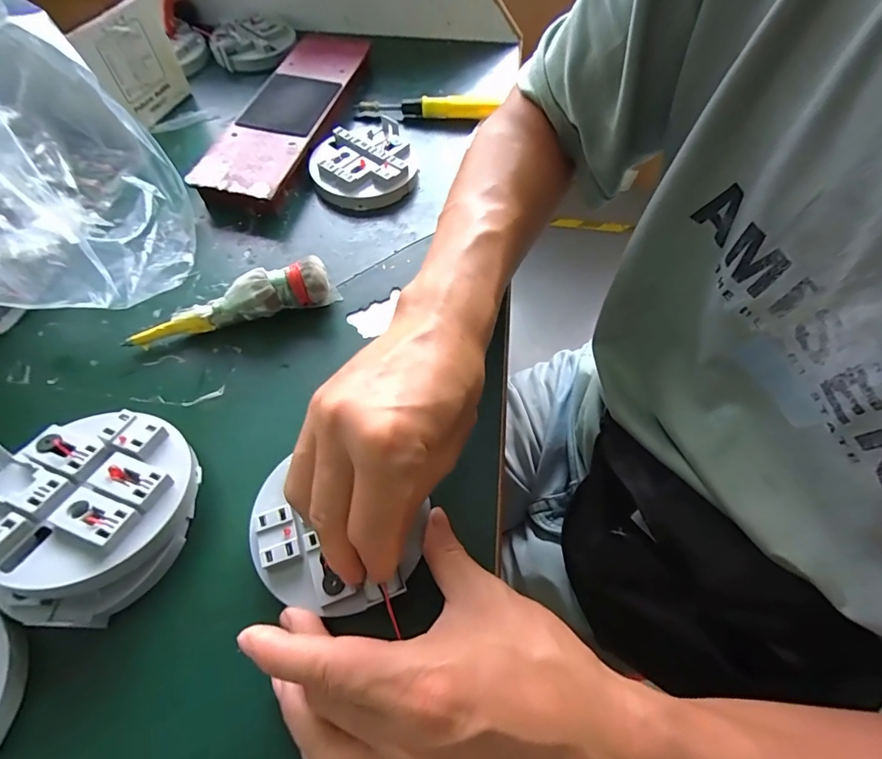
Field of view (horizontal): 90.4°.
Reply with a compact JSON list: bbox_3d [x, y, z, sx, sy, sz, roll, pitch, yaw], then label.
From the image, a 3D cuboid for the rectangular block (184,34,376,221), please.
[{"bbox_3d":[-0.153,-0.288,0.469,0.084,0.033,0.310,13,61,7],"label":"rectangular block"}]

